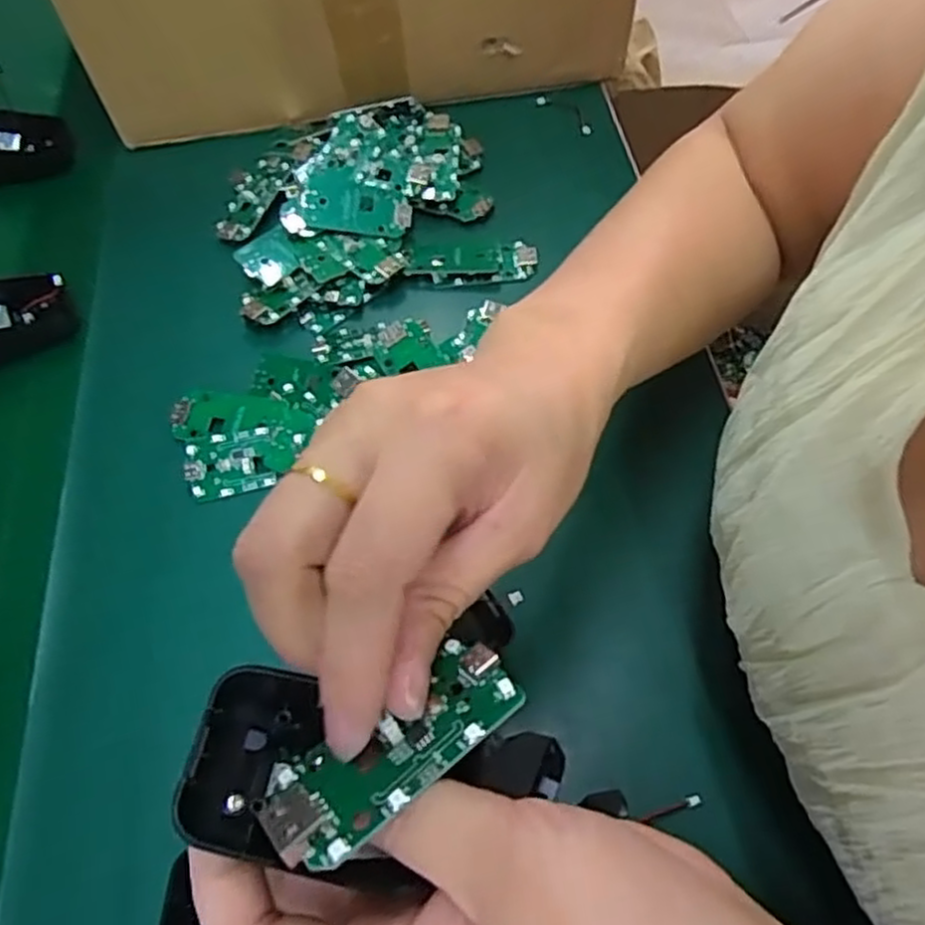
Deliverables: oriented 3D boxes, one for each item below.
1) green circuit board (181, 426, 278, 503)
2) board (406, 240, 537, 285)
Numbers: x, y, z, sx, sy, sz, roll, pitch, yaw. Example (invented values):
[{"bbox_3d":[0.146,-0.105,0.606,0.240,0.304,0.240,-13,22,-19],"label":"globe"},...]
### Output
[{"bbox_3d":[-0.118,0.001,0.366,0.046,0.004,0.032,-13,82,-2],"label":"green circuit board"},{"bbox_3d":[0.005,-0.120,0.429,0.075,0.006,0.026,-4,59,0],"label":"board"}]

